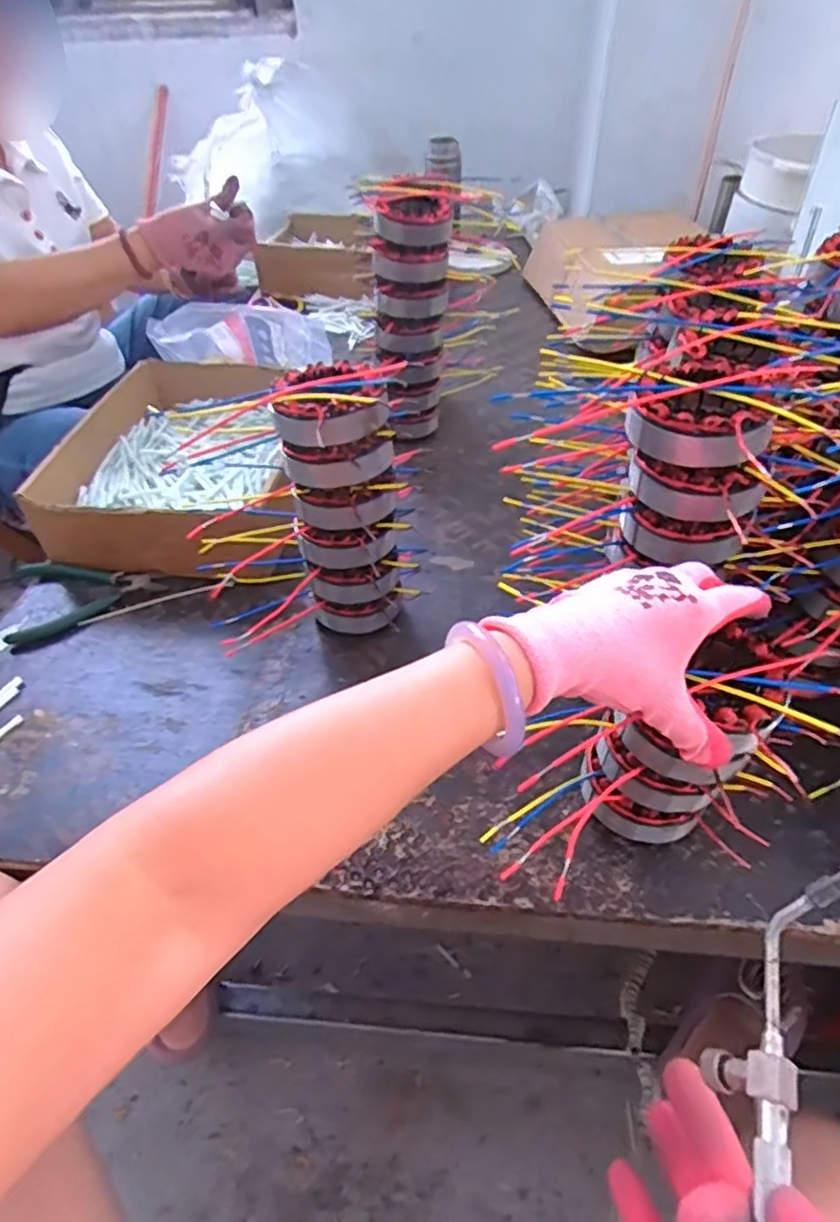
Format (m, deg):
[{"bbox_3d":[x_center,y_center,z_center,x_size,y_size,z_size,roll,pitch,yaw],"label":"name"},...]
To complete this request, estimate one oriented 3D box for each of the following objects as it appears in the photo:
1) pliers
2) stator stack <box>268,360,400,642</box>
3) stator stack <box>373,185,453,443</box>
[{"bbox_3d":[-0.336,-0.024,0.665,0.139,0.013,0.117,-12,46,-11],"label":"pliers"},{"bbox_3d":[-0.065,-0.083,0.564,0.090,0.233,0.082,-6,45,-6],"label":"stator stack"},{"bbox_3d":[-0.011,-0.345,0.803,0.088,0.264,0.099,1,45,1],"label":"stator stack"}]

